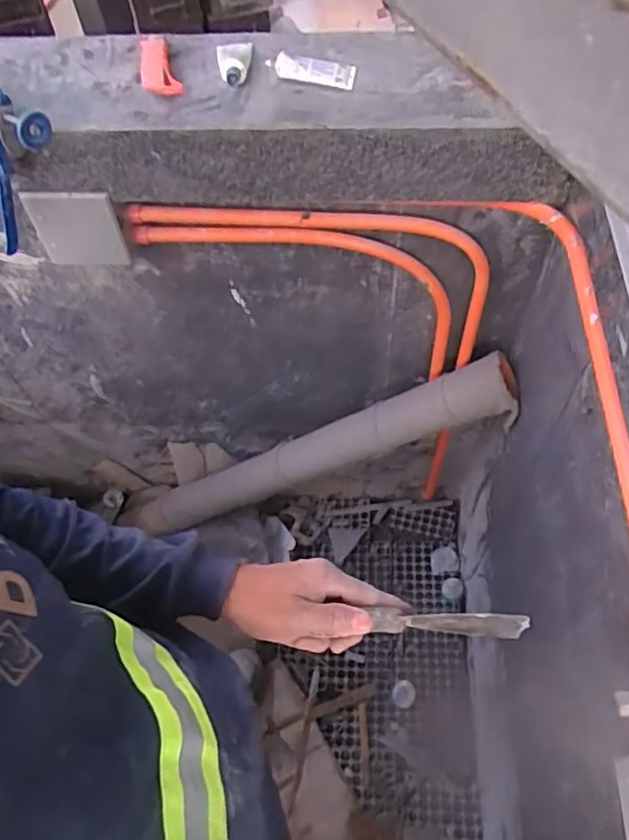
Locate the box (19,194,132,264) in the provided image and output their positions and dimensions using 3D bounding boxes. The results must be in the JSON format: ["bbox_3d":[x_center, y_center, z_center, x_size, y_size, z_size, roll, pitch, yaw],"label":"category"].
[{"bbox_3d":[-0.319,-0.250,0.825,0.125,0.128,0.026,5,58,6],"label":"box"}]

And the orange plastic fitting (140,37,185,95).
[{"bbox_3d":[-0.184,-0.409,0.721,0.042,0.017,0.113,-17,59,-7],"label":"orange plastic fitting"}]

